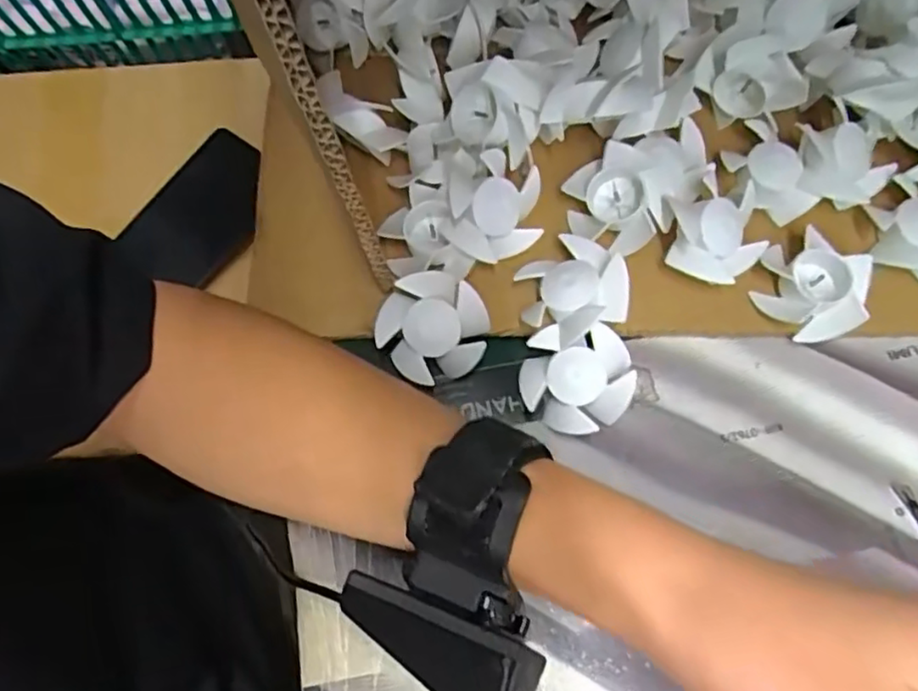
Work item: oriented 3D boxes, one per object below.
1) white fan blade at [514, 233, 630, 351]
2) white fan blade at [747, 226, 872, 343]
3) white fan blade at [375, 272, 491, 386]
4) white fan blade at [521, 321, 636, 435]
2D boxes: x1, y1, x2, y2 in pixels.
[{"bbox_3d":[0.046,-0.022,0.277,0.042,0.027,0.042,-1,72,2],"label":"white fan blade"},{"bbox_3d":[0.149,-0.024,0.283,0.042,0.023,0.038,26,75,10],"label":"white fan blade"},{"bbox_3d":[-0.011,-0.008,0.280,0.045,0.023,0.040,-19,72,-4],"label":"white fan blade"},{"bbox_3d":[0.049,0.015,0.279,0.044,0.020,0.042,-1,72,2],"label":"white fan blade"}]

